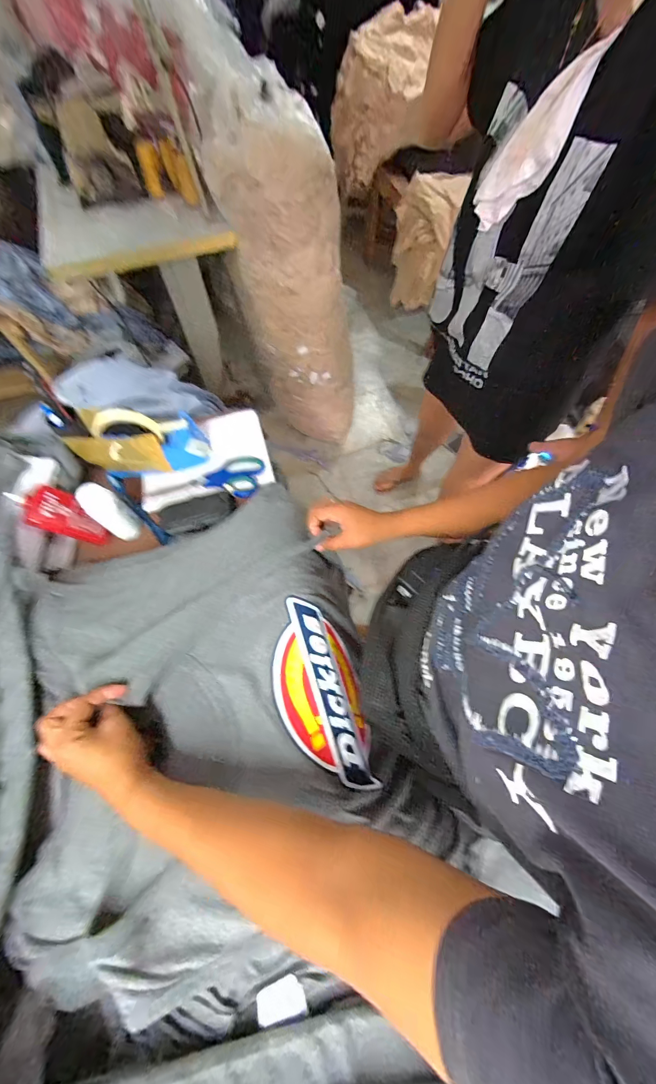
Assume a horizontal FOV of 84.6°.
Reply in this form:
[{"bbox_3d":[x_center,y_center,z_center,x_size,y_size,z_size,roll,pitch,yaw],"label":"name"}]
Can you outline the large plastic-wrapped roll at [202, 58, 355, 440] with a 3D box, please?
[{"bbox_3d":[-0.105,-0.825,1.229,0.373,0.893,0.396,-1,67,2],"label":"large plastic-wrapped roll"}]

